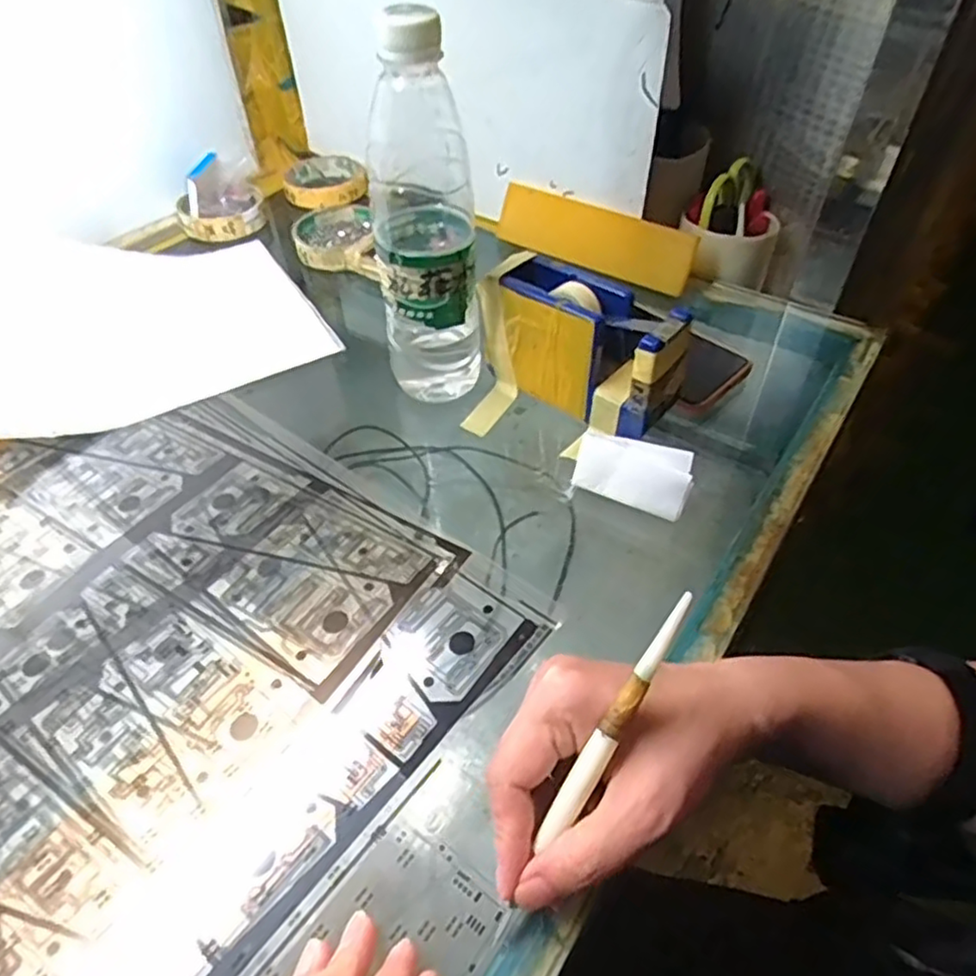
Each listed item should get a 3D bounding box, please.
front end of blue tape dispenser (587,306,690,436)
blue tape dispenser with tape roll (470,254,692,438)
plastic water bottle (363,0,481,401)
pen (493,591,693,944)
[{"bbox_3d":[0.097,-0.070,0.425,0.042,0.078,0.046,32,56,27],"label":"front end of blue tape dispenser"},{"bbox_3d":[0.047,-0.101,0.454,0.098,0.082,0.046,28,54,25],"label":"blue tape dispenser with tape roll"},{"bbox_3d":[-0.038,-0.156,0.412,0.058,0.224,0.067,-5,47,-3],"label":"plastic water bottle"},{"bbox_3d":[0.039,0.106,0.254,0.011,0.011,0.149,31,95,27],"label":"pen"}]

